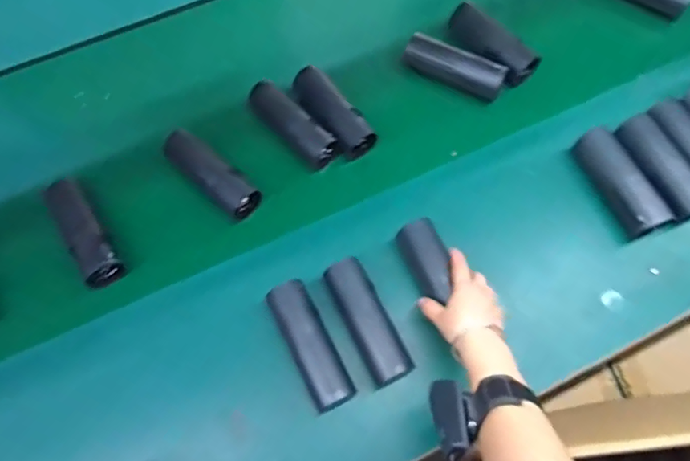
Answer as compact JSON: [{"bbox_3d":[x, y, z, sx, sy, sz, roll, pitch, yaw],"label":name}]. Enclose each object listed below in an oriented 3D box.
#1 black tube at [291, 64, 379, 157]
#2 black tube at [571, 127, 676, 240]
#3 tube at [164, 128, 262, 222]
[{"bbox_3d":[-0.021,-0.182,0.780,0.061,0.056,0.156,-37,71,-13],"label":"black tube"},{"bbox_3d":[0.393,-0.070,0.719,0.046,0.056,0.168,-20,68,-7],"label":"black tube"},{"bbox_3d":[-0.197,-0.086,0.721,0.166,0.045,0.054,40,74,2],"label":"tube"}]

